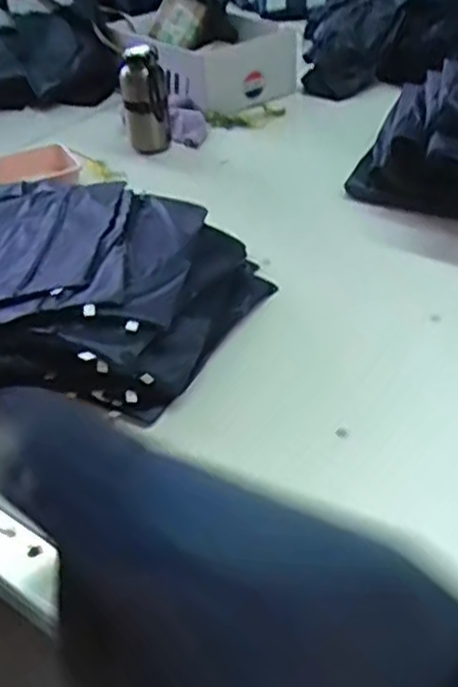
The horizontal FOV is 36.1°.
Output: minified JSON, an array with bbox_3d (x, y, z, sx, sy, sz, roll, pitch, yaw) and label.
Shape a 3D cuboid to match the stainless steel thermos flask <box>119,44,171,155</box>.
[{"bbox_3d":[-0.149,-0.431,1.251,0.078,0.178,0.072,-7,10,-3],"label":"stainless steel thermos flask"}]

